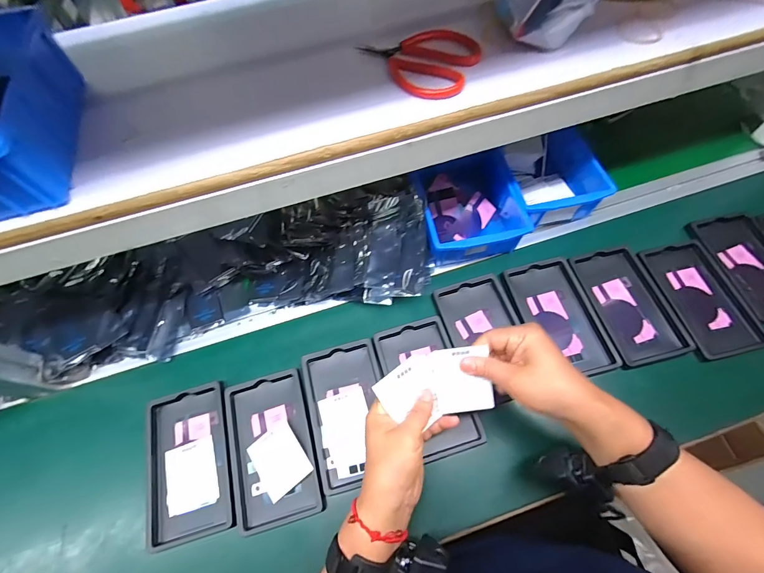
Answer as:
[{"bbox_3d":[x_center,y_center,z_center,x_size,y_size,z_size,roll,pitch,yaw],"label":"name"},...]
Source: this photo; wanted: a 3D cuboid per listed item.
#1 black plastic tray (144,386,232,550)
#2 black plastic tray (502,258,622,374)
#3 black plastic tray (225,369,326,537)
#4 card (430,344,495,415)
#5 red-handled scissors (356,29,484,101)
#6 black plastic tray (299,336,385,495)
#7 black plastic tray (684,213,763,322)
[{"bbox_3d":[-0.224,0.201,0.402,0.090,0.027,0.157,-16,63,-5],"label":"black plastic tray"},{"bbox_3d":[0.234,0.040,0.463,0.095,0.023,0.158,-15,63,-4],"label":"black plastic tray"},{"bbox_3d":[-0.127,0.185,0.403,0.093,0.018,0.158,-17,64,-5],"label":"black plastic tray"},{"bbox_3d":[0.083,0.097,0.360,0.055,0.009,0.069,-11,100,7],"label":"card"},{"bbox_3d":[0.037,-0.230,0.349,0.109,0.015,0.076,24,67,14],"label":"red-handled scissors"},{"bbox_3d":[-0.039,0.150,0.419,0.091,0.015,0.158,-15,63,-4],"label":"black plastic tray"},{"bbox_3d":[0.523,-0.032,0.486,0.099,0.010,0.160,-16,63,-5],"label":"black plastic tray"}]

